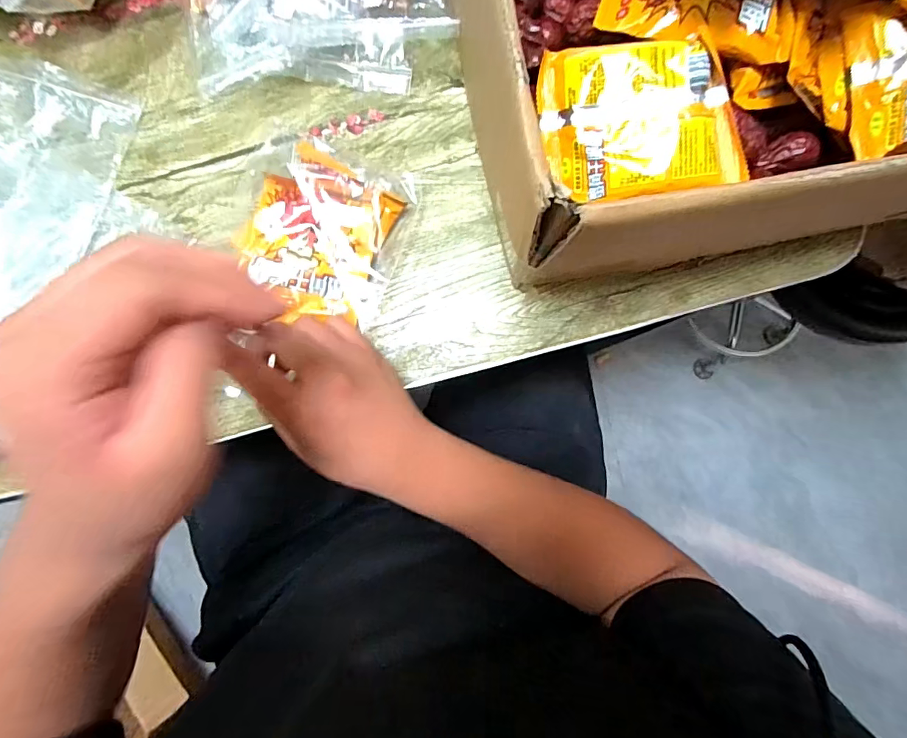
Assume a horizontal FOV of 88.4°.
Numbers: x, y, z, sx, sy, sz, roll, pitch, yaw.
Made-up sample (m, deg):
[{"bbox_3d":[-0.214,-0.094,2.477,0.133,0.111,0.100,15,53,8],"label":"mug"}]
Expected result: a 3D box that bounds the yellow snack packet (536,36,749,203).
[{"bbox_3d":[0.114,-0.153,0.289,0.115,0.013,0.089,-1,98,14],"label":"yellow snack packet"}]

